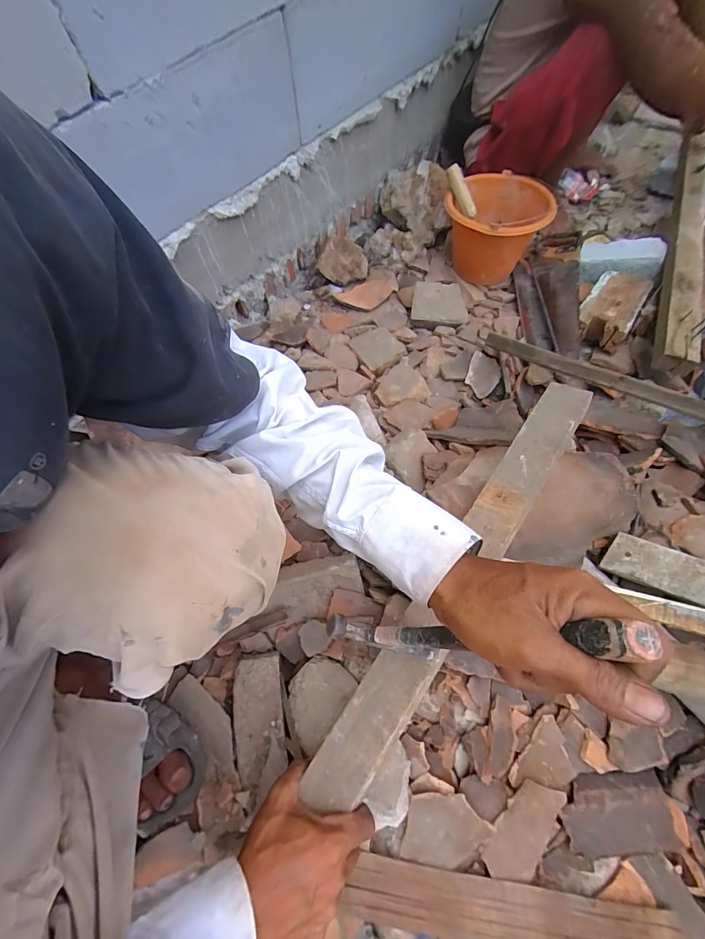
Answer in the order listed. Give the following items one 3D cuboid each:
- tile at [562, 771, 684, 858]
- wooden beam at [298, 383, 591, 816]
[{"bbox_3d":[0.309,0.405,0.434,0.123,0.015,0.073,-9,67,-1],"label":"tile"},{"bbox_3d":[0.138,0.111,0.448,0.059,0.034,0.573,33,72,15],"label":"wooden beam"}]

